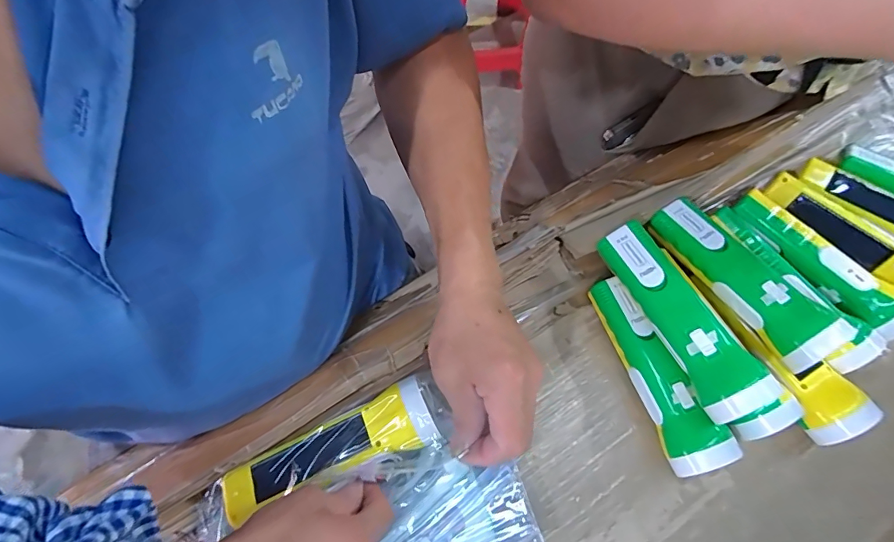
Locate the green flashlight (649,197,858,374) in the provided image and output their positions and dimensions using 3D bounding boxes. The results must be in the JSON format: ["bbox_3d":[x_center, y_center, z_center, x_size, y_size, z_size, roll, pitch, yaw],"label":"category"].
[{"bbox_3d":[0.242,0.006,0.375,0.047,0.044,0.166,-30,61,-10],"label":"green flashlight"}]

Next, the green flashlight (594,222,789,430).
[{"bbox_3d":[0.182,0.035,0.358,0.044,0.054,0.166,-25,72,-9],"label":"green flashlight"}]

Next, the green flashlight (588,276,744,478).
[{"bbox_3d":[0.172,0.083,0.377,0.043,0.045,0.164,-22,72,-8],"label":"green flashlight"}]

